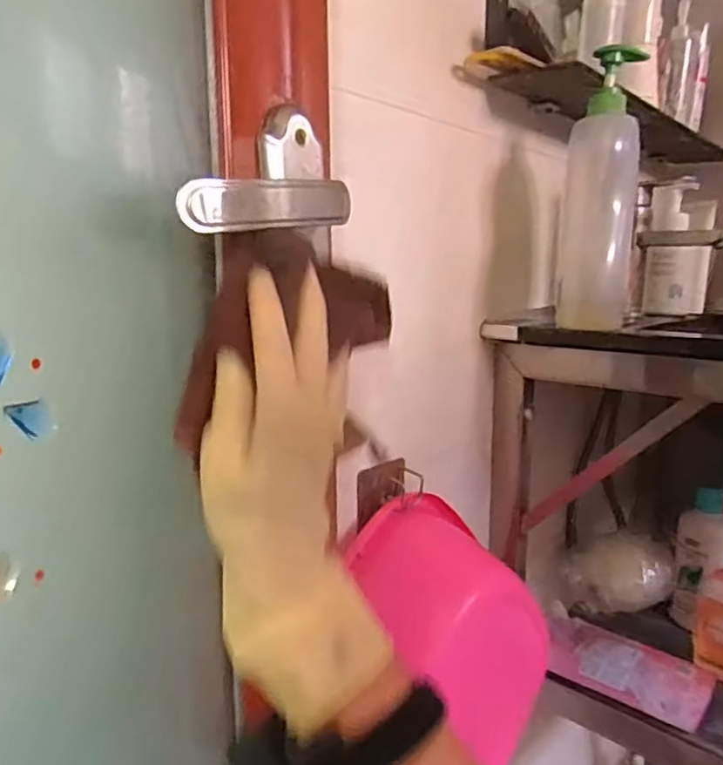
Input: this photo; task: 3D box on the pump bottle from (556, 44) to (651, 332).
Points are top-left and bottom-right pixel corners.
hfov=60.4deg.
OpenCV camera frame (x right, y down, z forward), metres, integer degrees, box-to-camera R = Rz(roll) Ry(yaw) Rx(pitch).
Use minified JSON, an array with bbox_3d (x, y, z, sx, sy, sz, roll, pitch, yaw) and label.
[{"bbox_3d":[0.238,-0.190,0.616,0.067,0.265,0.056,5,10,27],"label":"pump bottle"}]

